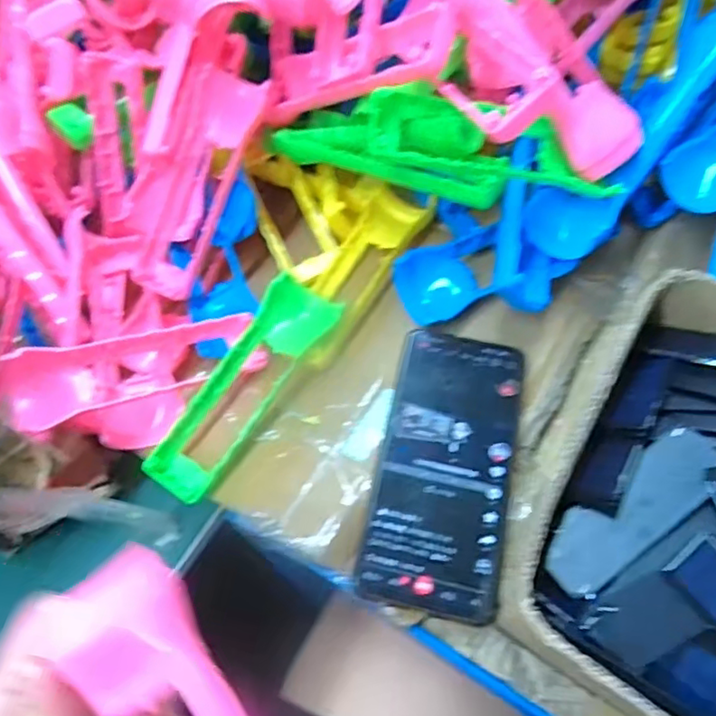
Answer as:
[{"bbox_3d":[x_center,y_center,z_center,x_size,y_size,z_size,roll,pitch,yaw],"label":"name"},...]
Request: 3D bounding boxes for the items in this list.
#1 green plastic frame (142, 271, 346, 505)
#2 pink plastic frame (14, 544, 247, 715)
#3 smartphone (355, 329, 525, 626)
[{"bbox_3d":[-0.073,0.014,0.385,0.043,0.030,0.156,30,65,17],"label":"green plastic frame"},{"bbox_3d":[-0.054,0.143,0.216,0.042,0.012,0.156,-31,95,-16],"label":"pink plastic frame"},{"bbox_3d":[0.052,0.060,0.352,0.074,0.013,0.164,11,61,7],"label":"smartphone"}]

